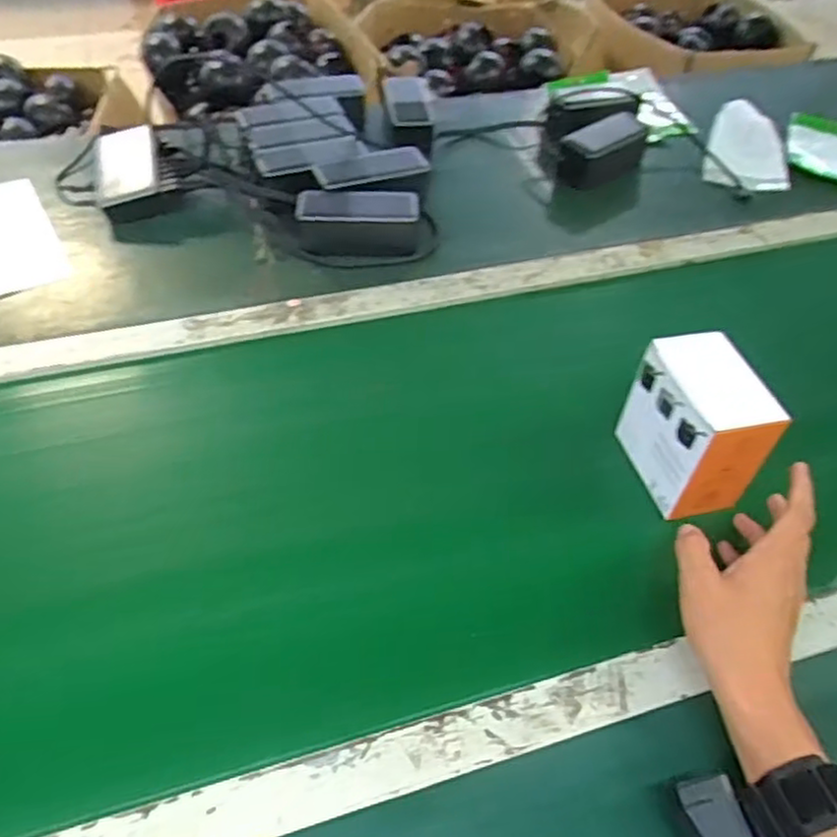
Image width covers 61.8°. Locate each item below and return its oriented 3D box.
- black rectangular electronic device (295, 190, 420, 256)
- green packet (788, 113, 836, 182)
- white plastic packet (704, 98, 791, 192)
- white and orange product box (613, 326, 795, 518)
[{"bbox_3d":[-0.066,-0.218,0.787,0.135,0.049,0.060,-2,50,-7],"label":"black rectangular electronic device"},{"bbox_3d":[0.606,-0.386,1.018,0.129,0.021,0.199,19,50,11],"label":"green packet"},{"bbox_3d":[0.476,-0.390,1.004,0.108,0.035,0.209,16,50,9],"label":"white plastic packet"},{"bbox_3d":[0.230,0.006,0.583,0.068,0.116,0.109,-7,50,-11],"label":"white and orange product box"}]

